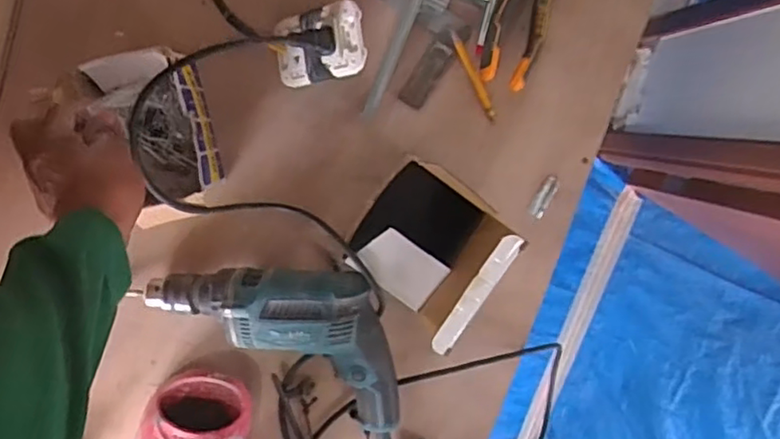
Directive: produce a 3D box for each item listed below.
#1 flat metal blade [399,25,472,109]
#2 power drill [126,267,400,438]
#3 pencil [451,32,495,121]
[{"bbox_3d":[0.045,-0.159,0.639,0.027,0.008,0.097,34,93,-12],"label":"flat metal blade"},{"bbox_3d":[-0.082,0.115,0.640,0.320,0.088,0.184,34,95,-7],"label":"power drill"},{"bbox_3d":[0.087,-0.148,0.648,0.011,0.008,0.098,-28,99,1],"label":"pencil"}]

